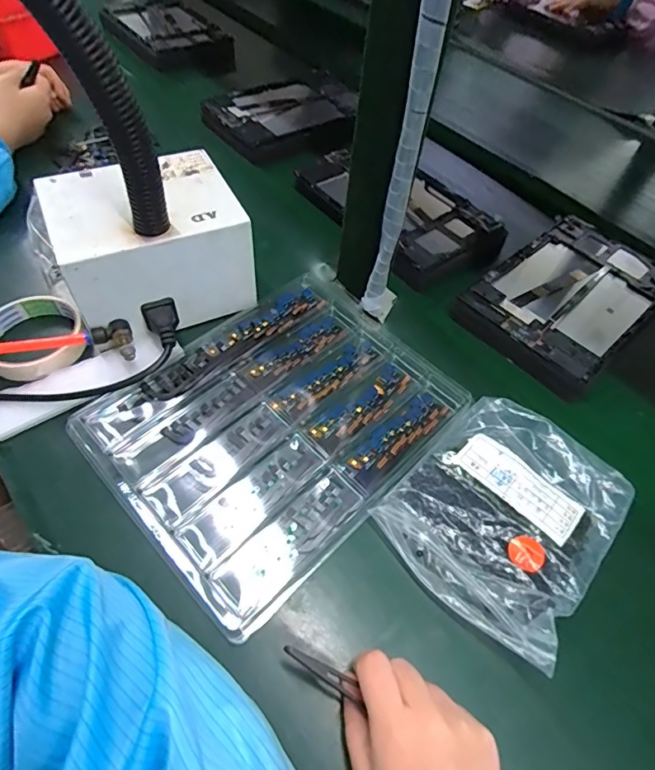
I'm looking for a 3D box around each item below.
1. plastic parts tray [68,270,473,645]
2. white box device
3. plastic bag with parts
[{"bbox_3d":[-0.037,0.021,0.398,0.216,0.014,0.277,40,63,21],"label":"plastic parts tray"},{"bbox_3d":[-0.166,-0.133,0.435,0.163,0.104,0.130,-21,61,-17],"label":"white box device"},{"bbox_3d":[0.136,0.095,0.357,0.140,0.024,0.168,41,63,21],"label":"plastic bag with parts"}]

